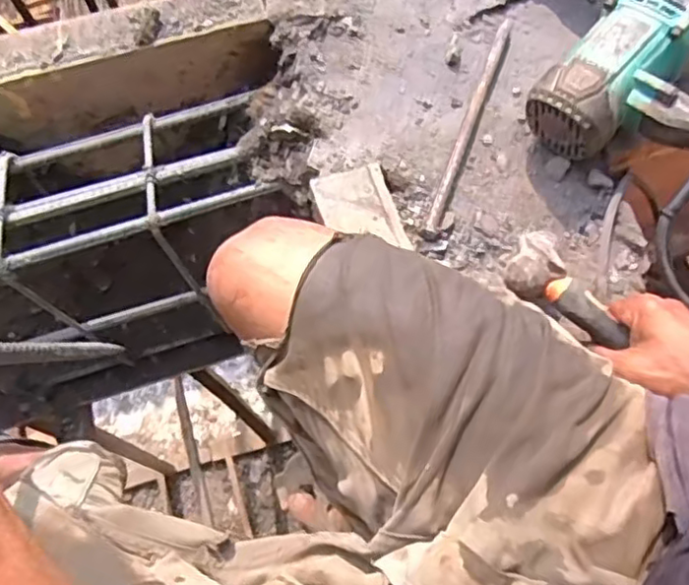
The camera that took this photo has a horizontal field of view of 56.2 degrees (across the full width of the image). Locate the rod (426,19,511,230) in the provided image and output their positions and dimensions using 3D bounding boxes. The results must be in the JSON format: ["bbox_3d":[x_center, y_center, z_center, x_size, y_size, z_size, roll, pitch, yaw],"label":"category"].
[{"bbox_3d":[0.126,-0.171,0.642,0.014,0.014,0.254,19,72,10],"label":"rod"}]

